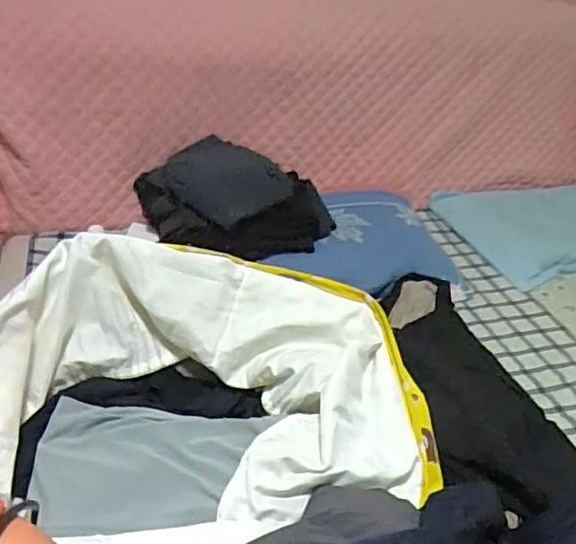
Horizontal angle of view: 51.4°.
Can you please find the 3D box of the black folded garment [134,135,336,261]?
[{"bbox_3d":[-0.130,-0.183,1.508,0.465,0.243,0.161,11,33,7],"label":"black folded garment"}]

